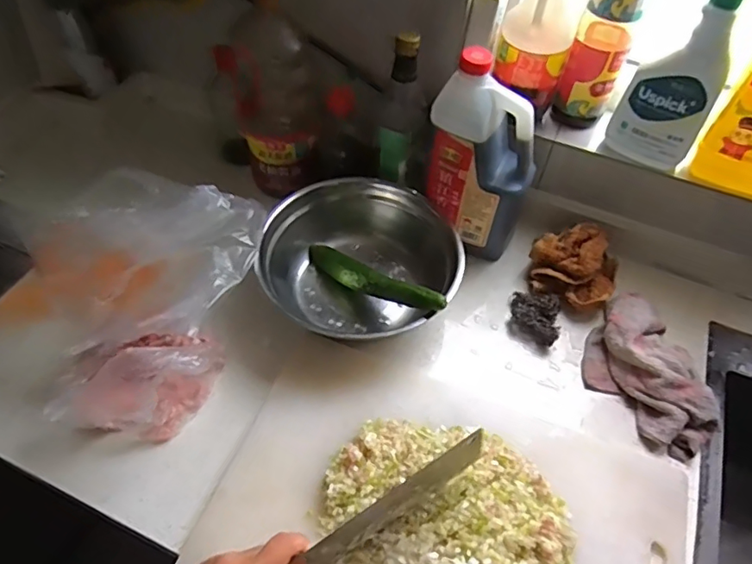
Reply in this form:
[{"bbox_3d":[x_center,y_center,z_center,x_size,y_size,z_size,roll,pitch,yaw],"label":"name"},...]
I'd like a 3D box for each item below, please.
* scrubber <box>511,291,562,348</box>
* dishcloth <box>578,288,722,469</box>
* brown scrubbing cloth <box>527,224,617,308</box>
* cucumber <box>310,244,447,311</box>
[{"bbox_3d":[0.214,0.047,0.725,0.066,0.034,0.075,16,54,10],"label":"scrubber"},{"bbox_3d":[0.347,0.106,0.670,0.138,0.041,0.194,-28,59,-22],"label":"dishcloth"},{"bbox_3d":[0.276,-0.023,0.753,0.119,0.075,0.103,22,55,13],"label":"brown scrubbing cloth"},{"bbox_3d":[-0.009,-0.002,0.701,0.246,0.035,0.028,21,51,42],"label":"cucumber"}]

